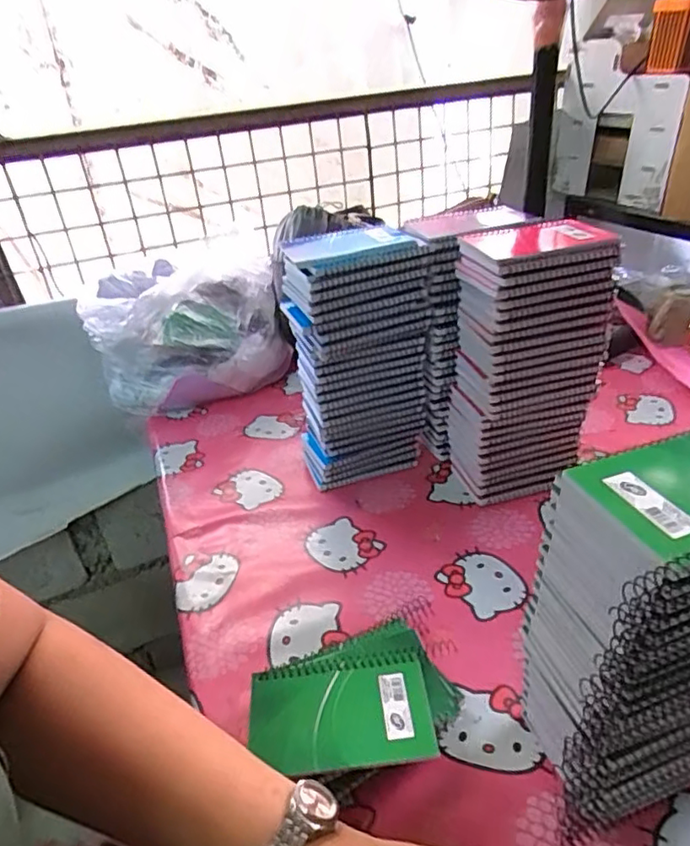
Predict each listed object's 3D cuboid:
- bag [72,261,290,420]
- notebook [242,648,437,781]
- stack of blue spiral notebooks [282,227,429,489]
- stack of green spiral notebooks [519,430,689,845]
[{"bbox_3d":[-0.253,-0.141,0.941,0.281,0.191,0.198,-2,32,6],"label":"bag"},{"bbox_3d":[-0.004,0.212,0.424,0.131,0.008,0.085,-7,32,0],"label":"notebook"},{"bbox_3d":[0.014,-0.072,0.678,0.148,0.286,0.099,-19,34,-19],"label":"stack of blue spiral notebooks"},{"bbox_3d":[0.197,0.136,0.362,0.144,0.240,0.090,-12,32,-9],"label":"stack of green spiral notebooks"}]

